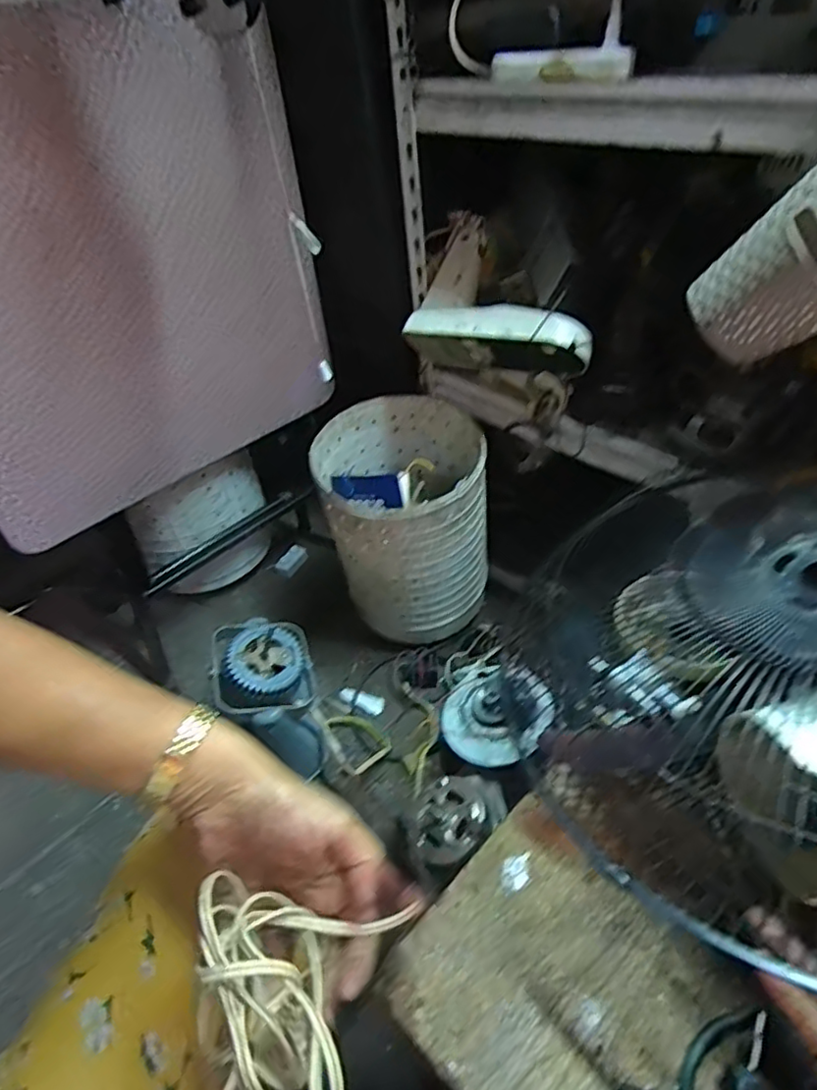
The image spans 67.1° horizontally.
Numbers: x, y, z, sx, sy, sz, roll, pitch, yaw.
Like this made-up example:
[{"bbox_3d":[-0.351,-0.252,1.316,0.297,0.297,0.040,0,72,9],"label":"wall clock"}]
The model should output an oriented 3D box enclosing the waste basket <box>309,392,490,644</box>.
[{"bbox_3d":[-0.001,-0.025,1.025,0.243,0.345,0.259,-11,42,-4],"label":"waste basket"}]

